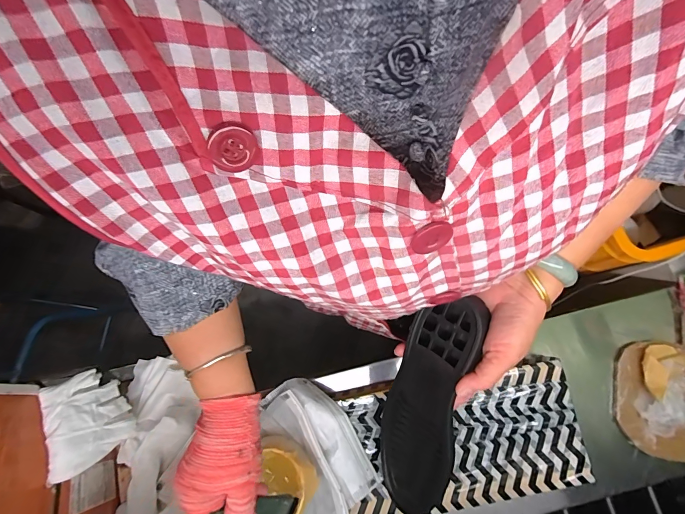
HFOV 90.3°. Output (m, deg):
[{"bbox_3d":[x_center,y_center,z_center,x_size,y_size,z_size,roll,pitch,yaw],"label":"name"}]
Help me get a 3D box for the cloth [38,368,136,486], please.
[{"bbox_3d":[-0.281,0.180,0.382,0.020,0.079,0.096,-29,73,30],"label":"cloth"}]

